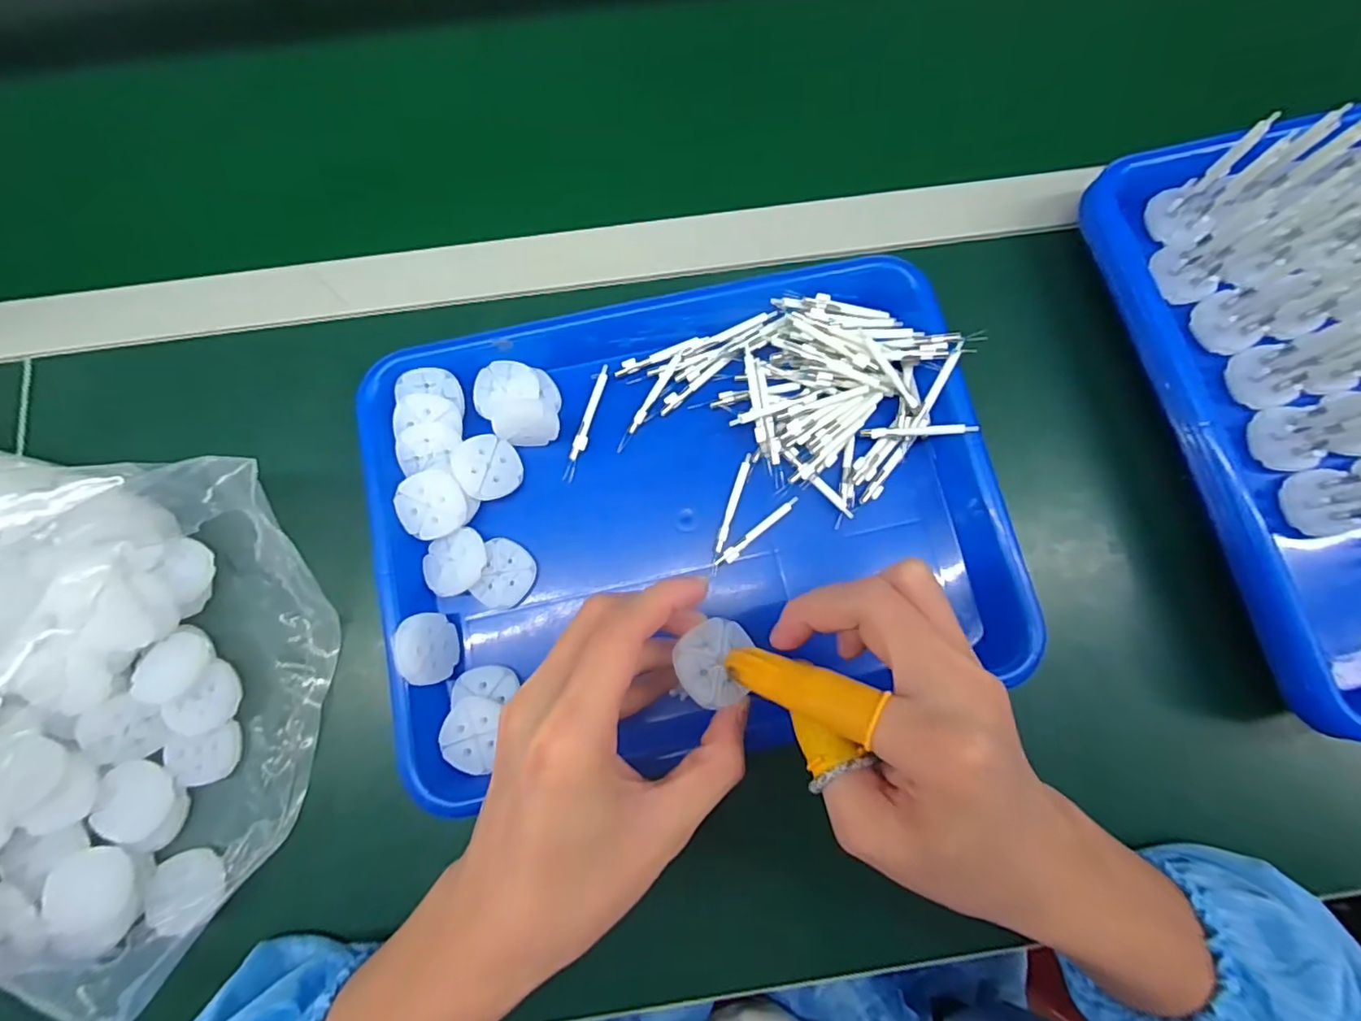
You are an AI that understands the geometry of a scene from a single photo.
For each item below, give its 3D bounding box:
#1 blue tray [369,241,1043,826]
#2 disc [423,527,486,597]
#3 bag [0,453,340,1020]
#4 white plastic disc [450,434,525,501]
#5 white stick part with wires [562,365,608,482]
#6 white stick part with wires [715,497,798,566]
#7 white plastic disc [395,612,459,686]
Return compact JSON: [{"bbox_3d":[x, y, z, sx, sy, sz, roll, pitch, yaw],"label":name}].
[{"bbox_3d":[0.005,-0.004,0.320,0.321,0.048,0.252,-12,80,0],"label":"blue tray"},{"bbox_3d":[-0.121,0.028,0.311,0.033,0.007,0.031,0,79,0],"label":"disc"},{"bbox_3d":[-0.360,0.083,0.275,0.329,0.131,0.235,8,79,1],"label":"bag"},{"bbox_3d":[-0.106,-0.024,0.317,0.035,0.004,0.036,6,76,-24],"label":"white plastic disc"},{"bbox_3d":[-0.054,-0.051,0.333,0.008,0.004,0.071,14,79,2],"label":"white stick part with wires"},{"bbox_3d":[0.043,0.013,0.321,0.058,0.004,0.007,-37,81,-4],"label":"white stick part with wires"},{"bbox_3d":[-0.128,0.070,0.295,0.004,0.034,0.035,-18,70,24],"label":"white plastic disc"}]

